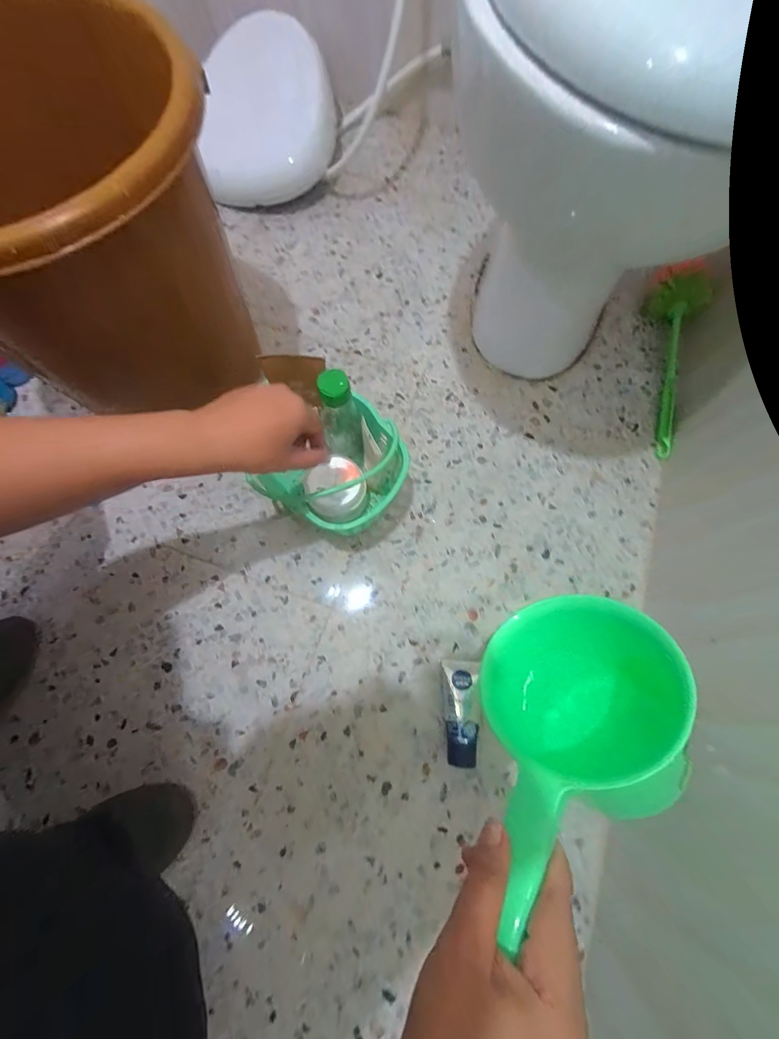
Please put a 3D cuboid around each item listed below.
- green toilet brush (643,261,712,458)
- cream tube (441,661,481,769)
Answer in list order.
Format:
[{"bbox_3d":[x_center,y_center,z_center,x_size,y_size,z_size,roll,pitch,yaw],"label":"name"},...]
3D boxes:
[{"bbox_3d":[0.466,-0.257,0.588,0.070,0.077,0.316,5,74,0],"label":"green toilet brush"},{"bbox_3d":[0.091,0.240,0.465,0.045,0.030,0.115,4,60,0],"label":"cream tube"}]

